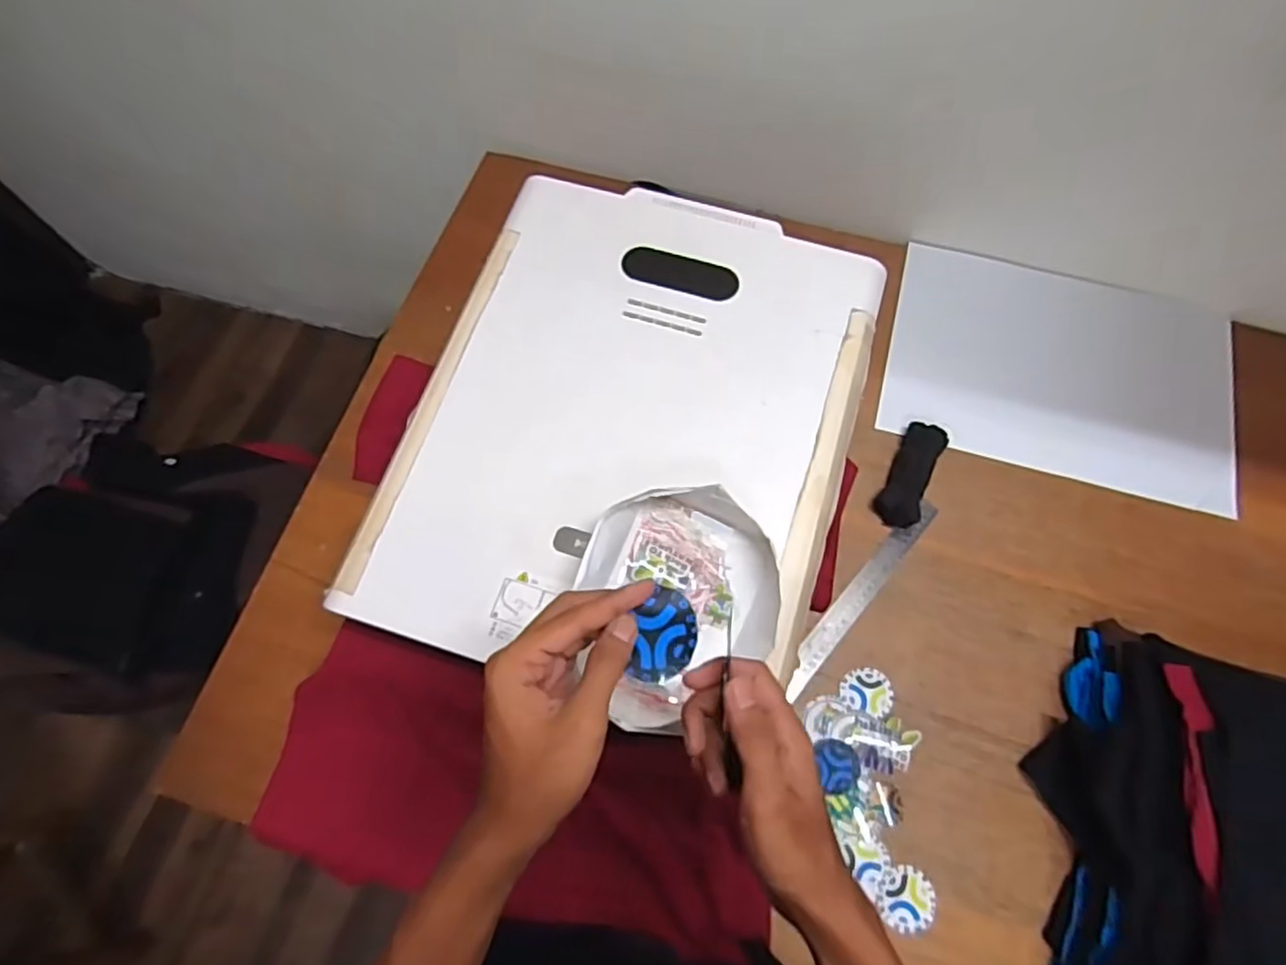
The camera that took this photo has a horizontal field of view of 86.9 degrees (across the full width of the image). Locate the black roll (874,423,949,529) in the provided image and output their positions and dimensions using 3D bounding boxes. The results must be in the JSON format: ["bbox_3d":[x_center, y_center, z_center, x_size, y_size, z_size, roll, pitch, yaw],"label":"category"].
[{"bbox_3d":[0.311,-0.008,0.785,0.047,0.030,0.129,24,71,9],"label":"black roll"}]

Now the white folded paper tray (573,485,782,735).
[{"bbox_3d":[0.029,0.099,0.556,0.174,0.051,0.185,-18,71,-8],"label":"white folded paper tray"}]

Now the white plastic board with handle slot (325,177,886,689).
[{"bbox_3d":[-0.009,-0.064,0.641,0.399,0.023,0.489,16,70,6],"label":"white plastic board with handle slot"}]

